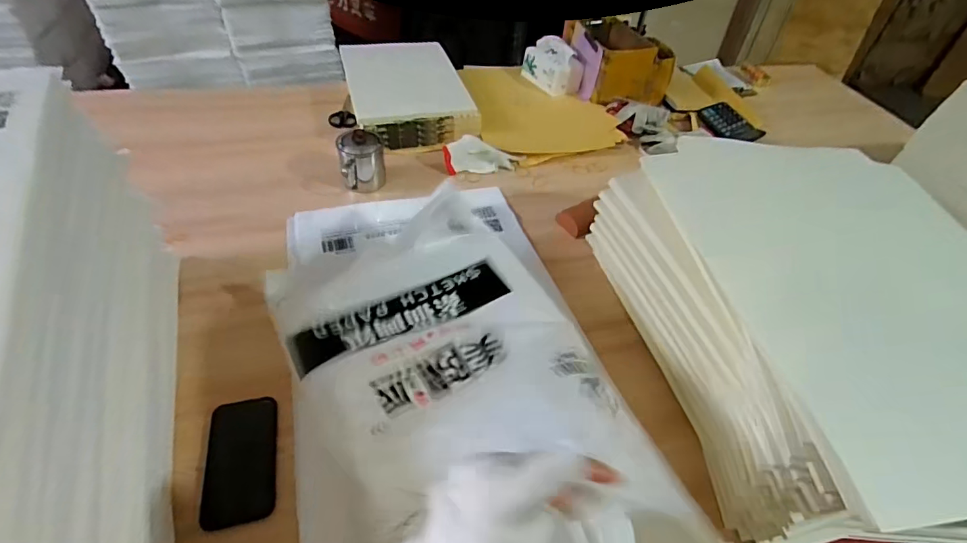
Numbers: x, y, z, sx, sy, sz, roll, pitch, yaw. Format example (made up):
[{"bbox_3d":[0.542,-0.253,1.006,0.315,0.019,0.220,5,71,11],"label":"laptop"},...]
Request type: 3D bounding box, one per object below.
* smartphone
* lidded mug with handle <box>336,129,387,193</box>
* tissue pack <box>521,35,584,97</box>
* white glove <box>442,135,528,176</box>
[{"bbox_3d":[-0.295,0.229,0.587,0.077,0.013,0.145,-1,54,-20],"label":"smartphone"},{"bbox_3d":[-0.233,-0.212,0.923,0.085,0.094,0.079,-6,48,-11],"label":"lidded mug with handle"},{"bbox_3d":[0.181,-0.554,1.279,0.110,0.094,0.149,-23,53,-24],"label":"tissue pack"},{"bbox_3d":[0.004,-0.250,1.040,0.179,0.057,0.054,-4,48,-9],"label":"white glove"}]

